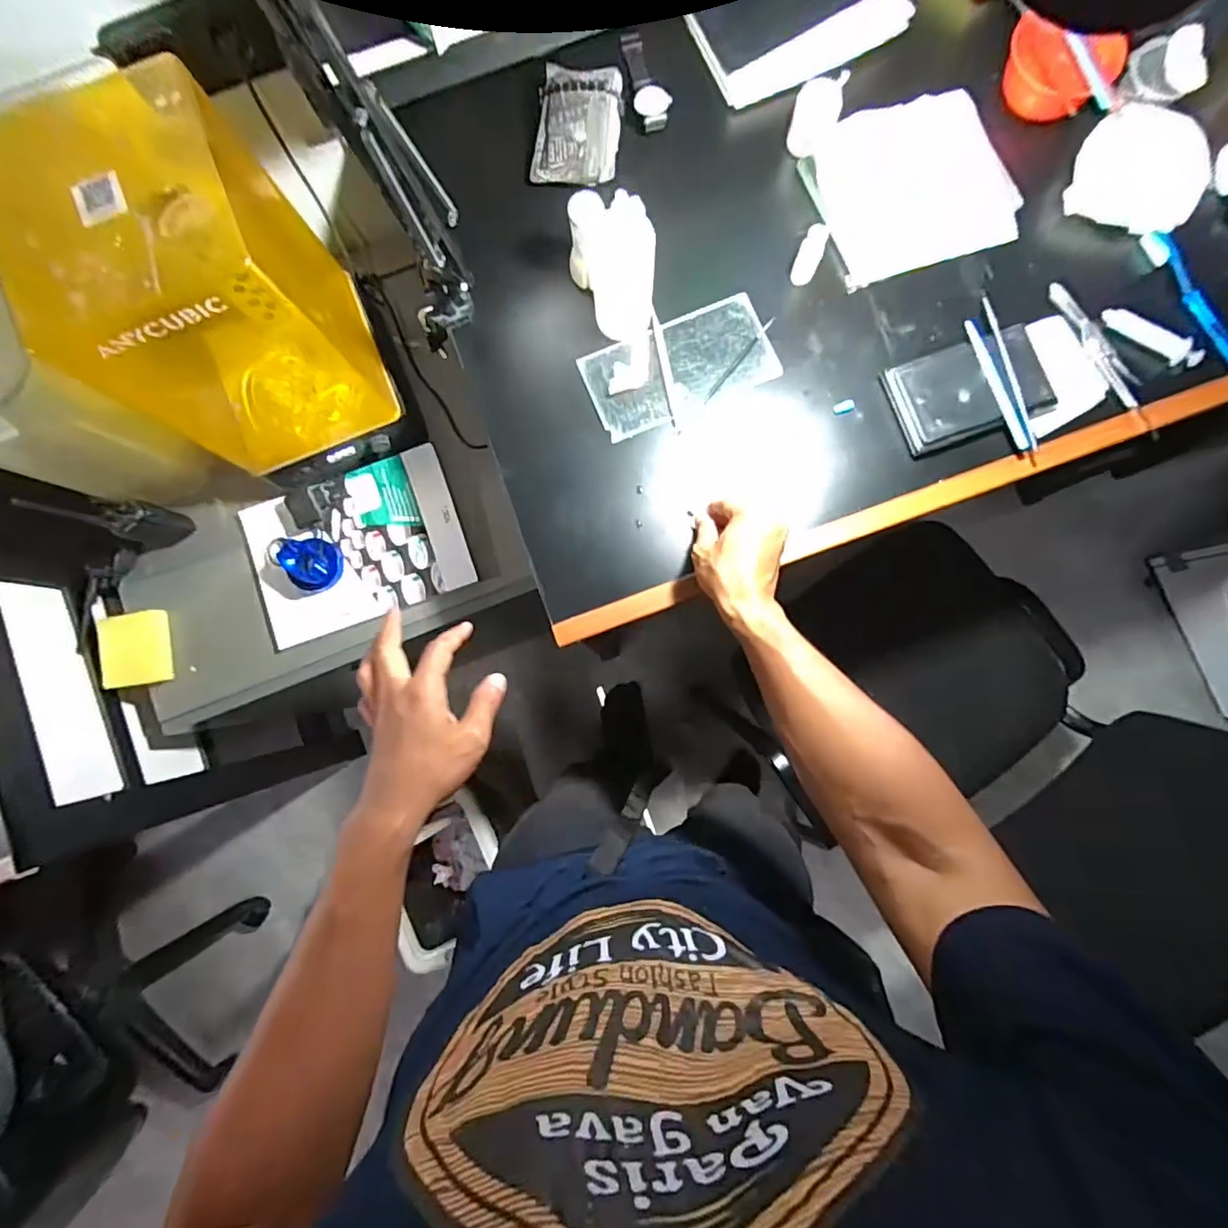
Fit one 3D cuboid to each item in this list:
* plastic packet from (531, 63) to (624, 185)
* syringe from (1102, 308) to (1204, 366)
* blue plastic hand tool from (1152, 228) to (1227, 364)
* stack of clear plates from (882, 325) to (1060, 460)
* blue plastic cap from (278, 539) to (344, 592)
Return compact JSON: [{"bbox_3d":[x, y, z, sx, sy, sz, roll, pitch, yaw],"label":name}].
[{"bbox_3d":[-0.039,-0.528,0.607,0.087,0.022,0.106,9,104,3],"label":"plastic packet"},{"bbox_3d":[0.566,-0.291,0.587,0.101,0.020,0.021,32,87,4],"label":"syringe"},{"bbox_3d":[0.625,-0.326,0.593,0.025,0.017,0.185,-30,85,-1],"label":"blue plastic hand tool"},{"bbox_3d":[0.369,-0.233,0.584,0.148,0.030,0.097,-19,85,0],"label":"stack of clear plates"},{"bbox_3d":[-0.416,-0.068,0.765,0.068,0.046,0.064,0,85,2],"label":"blue plastic cap"}]

